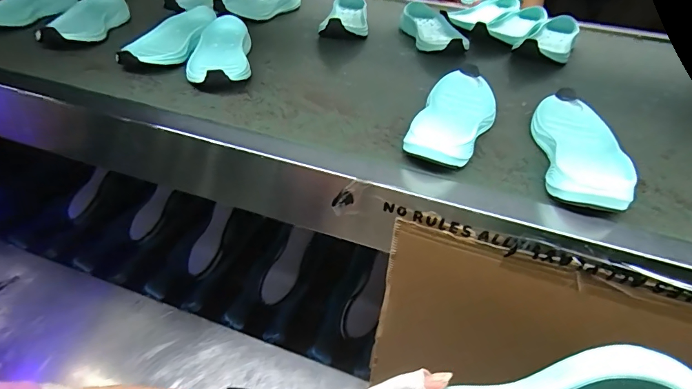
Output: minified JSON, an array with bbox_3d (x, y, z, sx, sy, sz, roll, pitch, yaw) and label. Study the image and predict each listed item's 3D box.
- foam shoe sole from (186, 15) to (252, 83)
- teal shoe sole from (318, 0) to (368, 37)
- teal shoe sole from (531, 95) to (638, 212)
[{"bbox_3d":[-0.194,-0.218,0.597,0.089,0.040,0.220,-4,41,-10],"label":"foam shoe sole"},{"bbox_3d":[-0.003,-0.353,0.769,0.090,0.046,0.182,2,44,-1],"label":"teal shoe sole"},{"bbox_3d":[0.266,-0.058,0.450,0.098,0.037,0.217,18,42,15],"label":"teal shoe sole"}]

